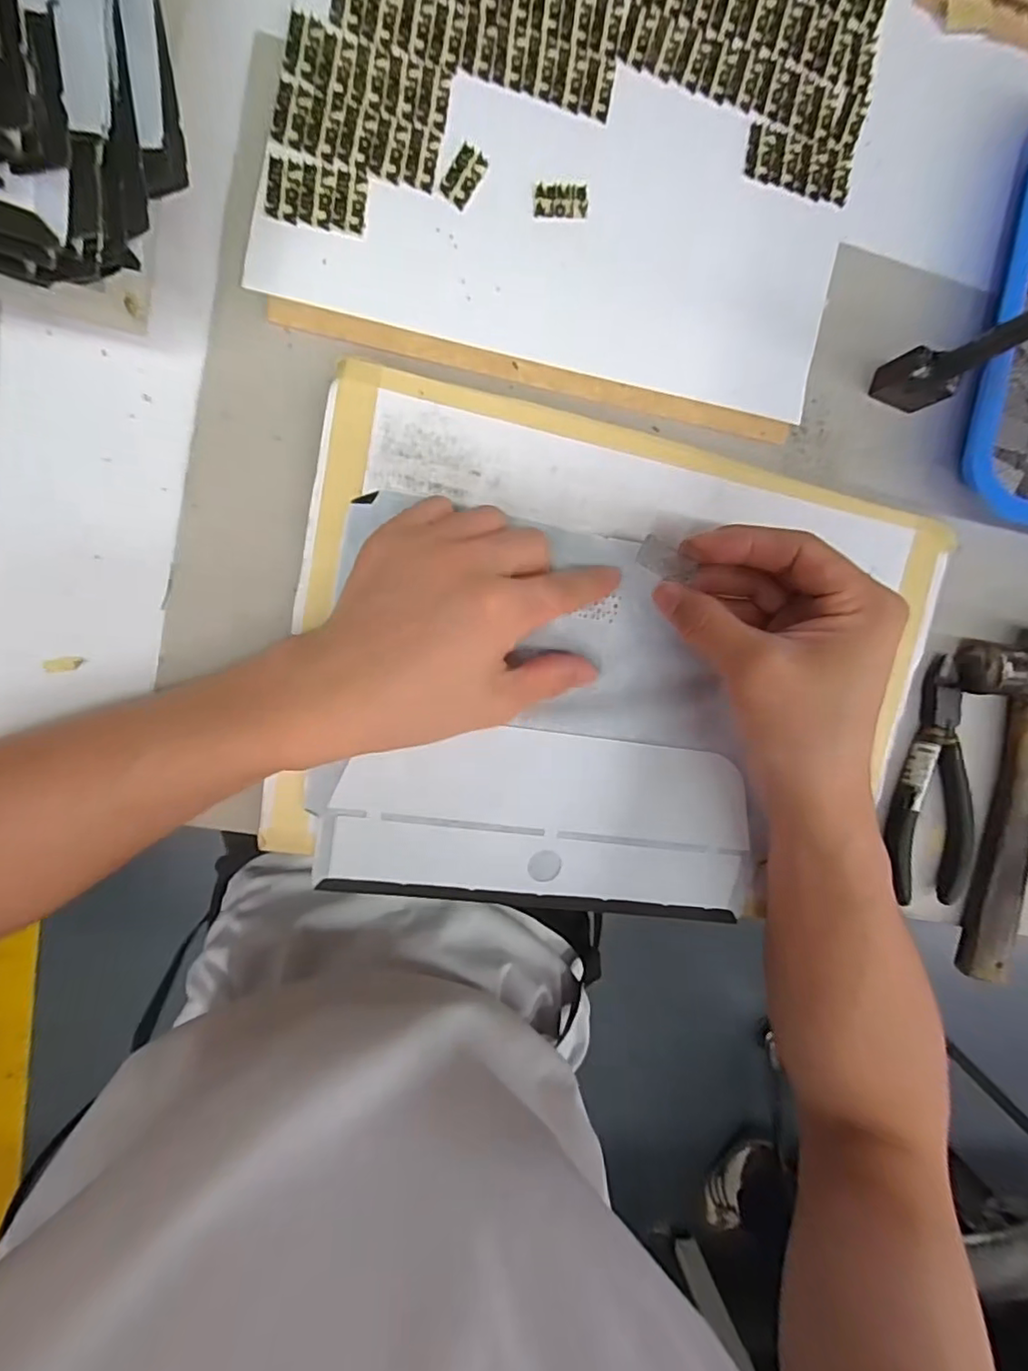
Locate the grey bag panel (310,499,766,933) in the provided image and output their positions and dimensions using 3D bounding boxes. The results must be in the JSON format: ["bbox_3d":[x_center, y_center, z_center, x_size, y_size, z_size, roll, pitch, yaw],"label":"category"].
[{"bbox_3d":[0.025,0.022,0.305,0.235,0.009,0.198,8,95,-9],"label":"grey bag panel"}]

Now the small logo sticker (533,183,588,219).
[{"bbox_3d":[0.023,-0.239,0.286,0.027,0.004,0.015,-5,96,-7],"label":"small logo sticker"}]

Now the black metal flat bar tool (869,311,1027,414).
[{"bbox_3d":[0.216,-0.156,0.262,0.027,0.117,0.017,22,92,-9],"label":"black metal flat bar tool"}]

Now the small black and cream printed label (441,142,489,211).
[{"bbox_3d":[-0.024,-0.244,0.278,0.014,0.004,0.027,29,91,-9],"label":"small black and cream printed label"}]

